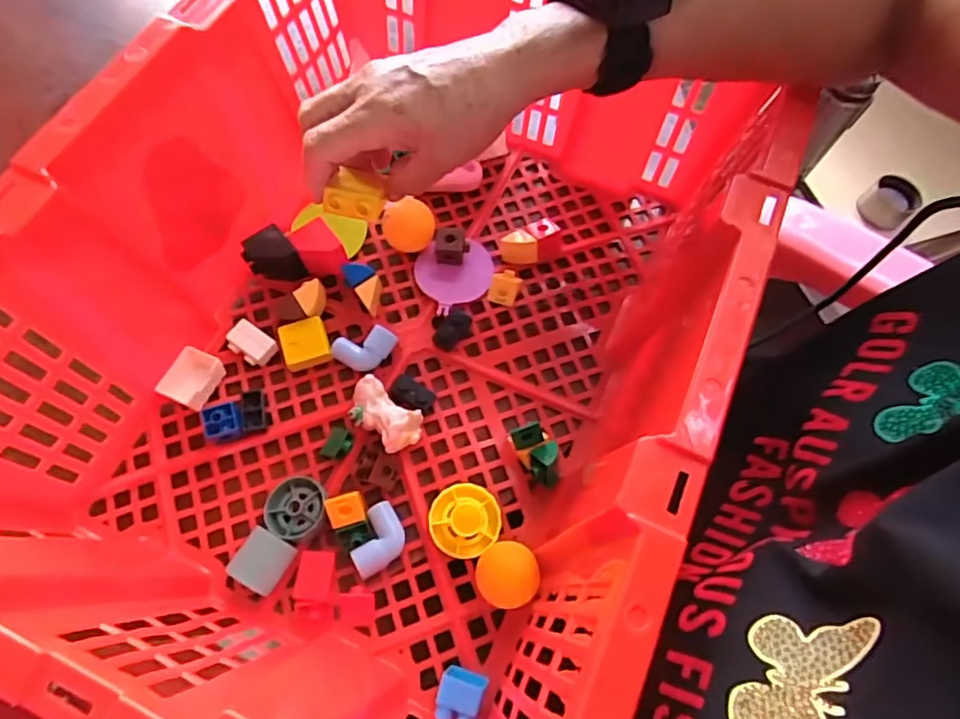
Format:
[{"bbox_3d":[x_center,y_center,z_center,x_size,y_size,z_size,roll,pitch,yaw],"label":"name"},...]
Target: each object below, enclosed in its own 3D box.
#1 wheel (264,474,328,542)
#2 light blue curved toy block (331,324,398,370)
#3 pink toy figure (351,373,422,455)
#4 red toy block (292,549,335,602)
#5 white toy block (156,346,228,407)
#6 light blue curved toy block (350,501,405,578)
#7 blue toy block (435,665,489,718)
[{"bbox_3d":[-0.116,0.093,0.380,0.038,0.015,0.039,0,66,-1],"label":"wheel"},{"bbox_3d":[-0.080,-0.006,0.420,0.045,0.015,0.026,-14,67,-7],"label":"light blue curved toy block"},{"bbox_3d":[-0.062,0.036,0.393,0.054,0.032,0.031,42,72,16],"label":"pink toy figure"},{"bbox_3d":[-0.098,0.130,0.361,0.020,0.014,0.028,7,66,2],"label":"red toy block"},{"bbox_3d":[-0.193,0.013,0.406,0.029,0.020,0.038,19,67,7],"label":"white toy block"},{"bbox_3d":[-0.064,0.110,0.371,0.034,0.015,0.035,-29,70,-12],"label":"light blue curved toy block"},{"bbox_3d":[-0.011,0.186,0.332,0.024,0.024,0.027,16,67,6],"label":"blue toy block"}]

